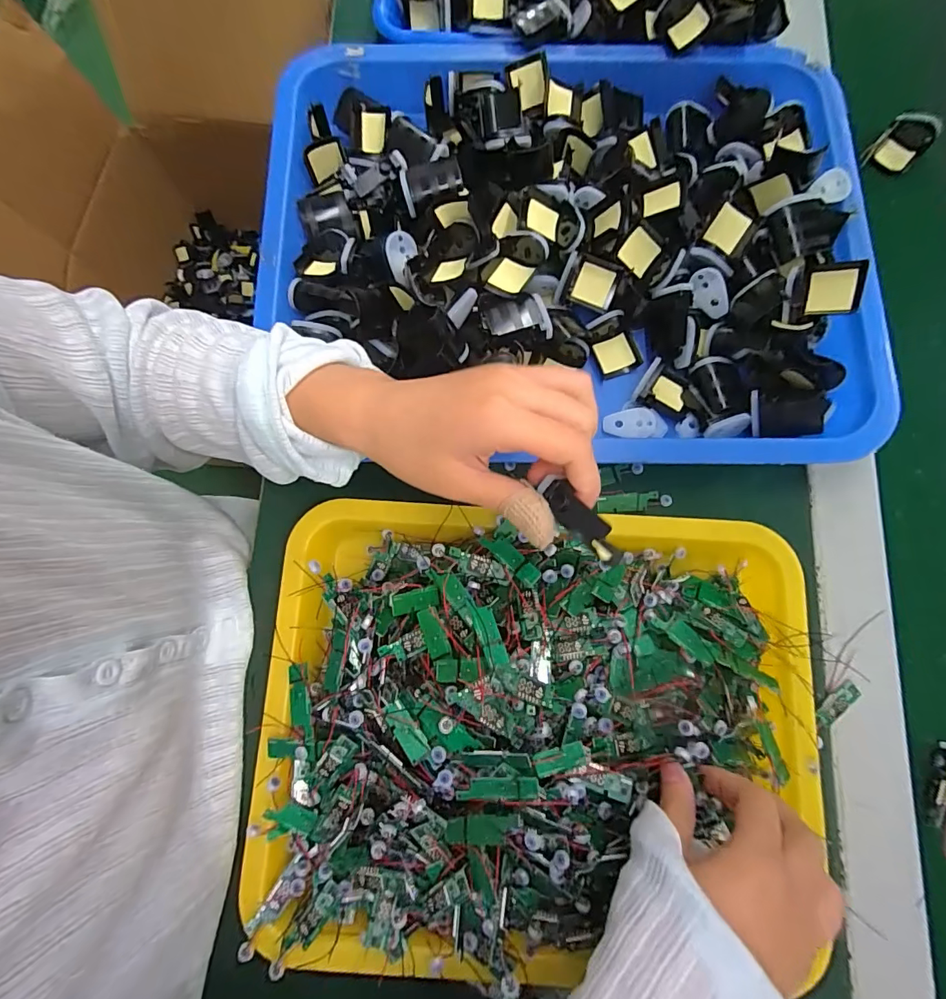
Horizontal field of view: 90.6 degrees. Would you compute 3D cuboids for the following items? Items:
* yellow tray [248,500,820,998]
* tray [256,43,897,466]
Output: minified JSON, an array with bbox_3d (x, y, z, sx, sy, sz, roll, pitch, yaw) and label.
[{"bbox_3d":[0.038,0.134,0.280,0.330,0.060,0.261,3,79,1],"label":"yellow tray"},{"bbox_3d":[0.065,-0.192,0.345,0.435,0.067,0.336,2,79,1],"label":"tray"}]

